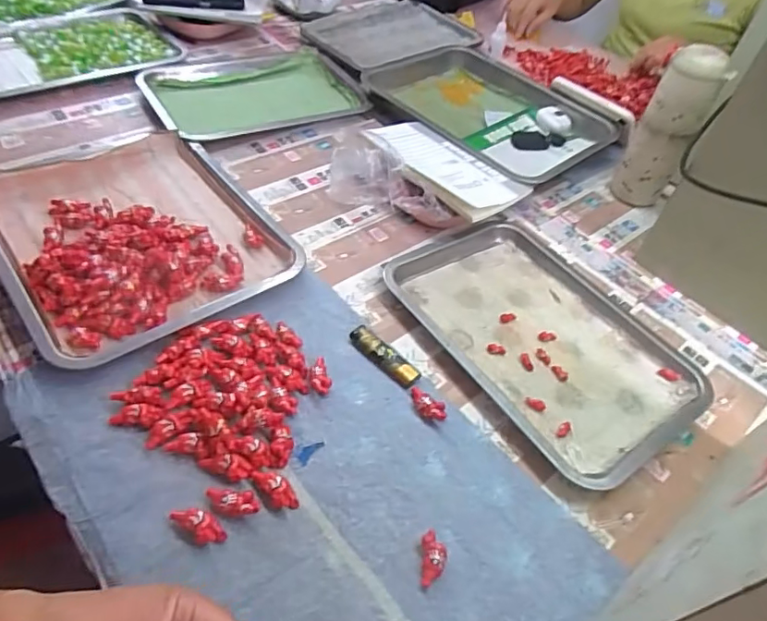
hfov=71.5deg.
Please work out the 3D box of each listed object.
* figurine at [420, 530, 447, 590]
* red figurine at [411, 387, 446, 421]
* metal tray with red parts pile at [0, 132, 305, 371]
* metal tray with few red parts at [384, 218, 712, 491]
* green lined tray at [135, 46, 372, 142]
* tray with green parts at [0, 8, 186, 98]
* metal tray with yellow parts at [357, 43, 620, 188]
[{"bbox_3d":[0.038,0.186,0.399,0.018,0.014,0.038,6,50,-1],"label":"figurine"},{"bbox_3d":[0.039,0.087,0.487,0.017,0.014,0.039,-35,61,-29],"label":"red figurine"},{"bbox_3d":[-0.269,-0.090,0.580,0.264,0.041,0.306,-30,58,-27],"label":"metal tray with red parts pile"},{"bbox_3d":[0.172,0.018,0.571,0.225,0.027,0.315,-27,57,-25],"label":"metal tray with few red parts"},{"bbox_3d":[-0.197,-0.337,0.831,0.305,0.036,0.221,-24,56,-23],"label":"green lined tray"},{"bbox_3d":[-0.501,-0.410,0.844,0.317,0.031,0.218,-23,56,-26],"label":"tray with green parts"},{"bbox_3d":[0.172,-0.324,0.857,0.280,0.037,0.374,-30,58,-27],"label":"metal tray with yellow parts"}]

